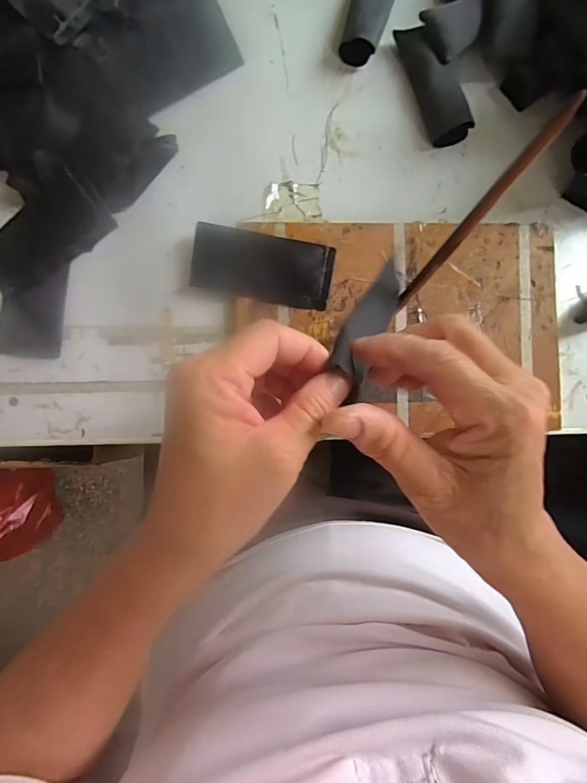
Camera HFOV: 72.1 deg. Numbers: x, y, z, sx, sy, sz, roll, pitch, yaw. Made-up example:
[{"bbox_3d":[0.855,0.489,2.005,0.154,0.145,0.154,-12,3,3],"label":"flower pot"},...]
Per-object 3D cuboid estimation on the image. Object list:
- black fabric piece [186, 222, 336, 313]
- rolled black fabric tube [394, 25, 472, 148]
[{"bbox_3d":[-0.026,-0.103,0.335,0.114,0.007,0.053,11,96,0],"label":"black fabric piece"},{"bbox_3d":[0.124,-0.268,0.351,0.036,0.021,0.104,-19,88,-2],"label":"rolled black fabric tube"}]

